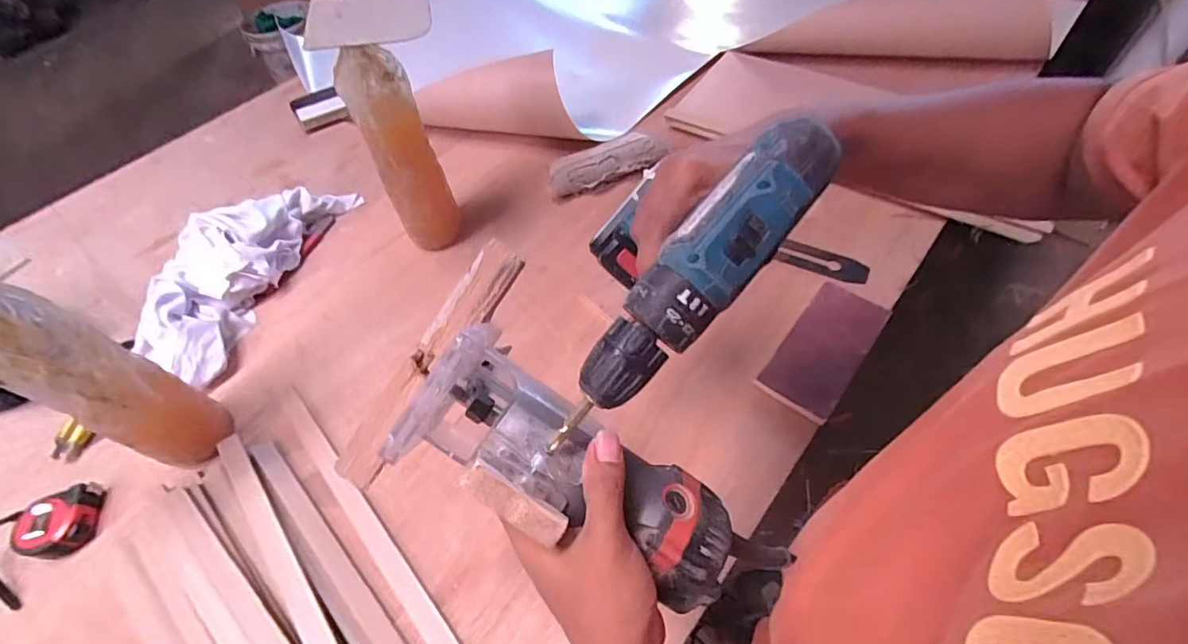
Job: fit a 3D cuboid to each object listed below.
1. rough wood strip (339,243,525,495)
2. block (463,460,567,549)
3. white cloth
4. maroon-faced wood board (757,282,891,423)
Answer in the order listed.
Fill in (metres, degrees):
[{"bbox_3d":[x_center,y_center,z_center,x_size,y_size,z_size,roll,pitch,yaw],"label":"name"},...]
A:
[{"bbox_3d":[-0.112,0.030,0.350,0.025,0.017,0.191,39,95,27],"label":"rough wood strip"},{"bbox_3d":[-0.046,0.103,0.294,0.060,0.016,0.020,31,62,1],"label":"block"},{"bbox_3d":[-0.519,-0.094,0.754,0.147,0.083,0.375,11,57,12],"label":"white cloth"},{"bbox_3d":[0.285,0.031,0.639,0.085,0.018,0.187,32,64,24],"label":"maroon-faced wood board"}]

